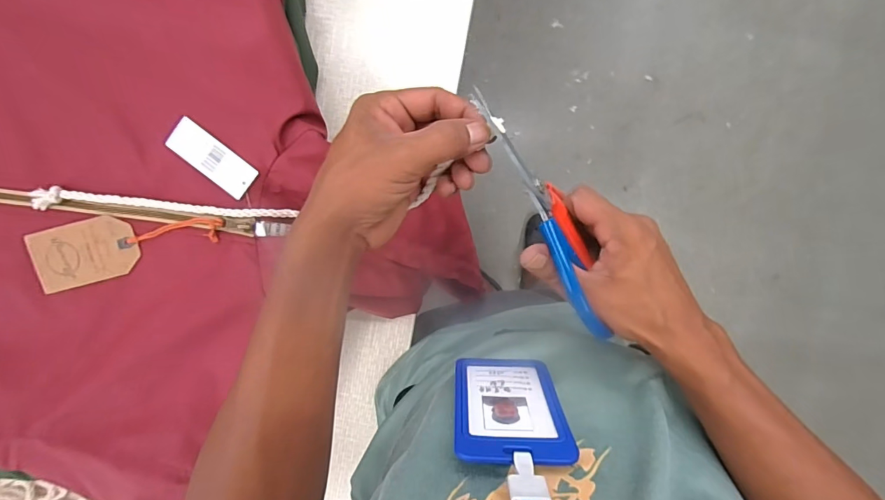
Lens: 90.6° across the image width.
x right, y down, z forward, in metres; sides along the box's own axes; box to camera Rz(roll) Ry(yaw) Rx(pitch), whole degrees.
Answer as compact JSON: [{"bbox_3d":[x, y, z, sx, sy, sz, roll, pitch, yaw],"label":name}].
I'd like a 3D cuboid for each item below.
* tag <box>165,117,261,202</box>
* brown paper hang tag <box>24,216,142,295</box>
[{"bbox_3d":[-0.209,-0.083,0.399,0.080,0.008,0.033,38,96,-4],"label":"tag"},{"bbox_3d":[-0.337,0.003,0.414,0.095,0.007,0.058,-14,98,-3],"label":"brown paper hang tag"}]

